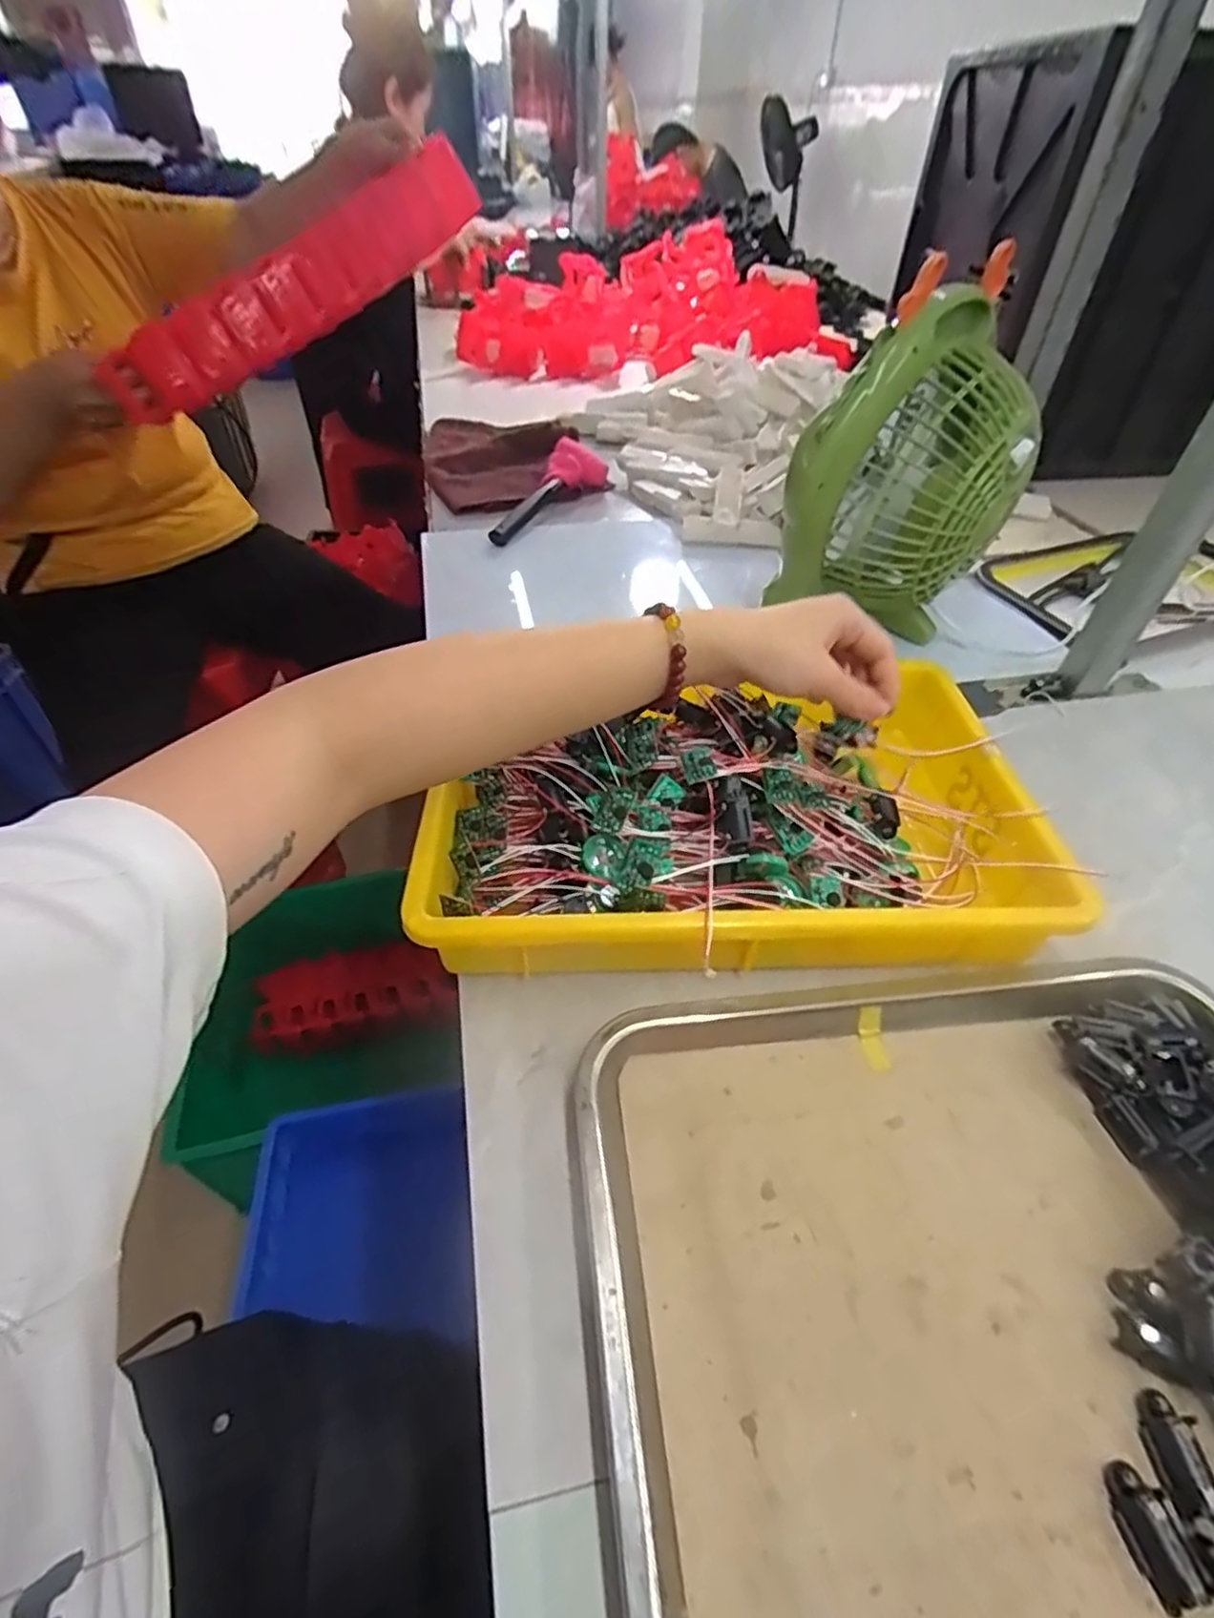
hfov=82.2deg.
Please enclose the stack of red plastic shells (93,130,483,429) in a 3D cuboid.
[{"bbox_3d":[-0.348,-0.606,0.813,0.486,0.100,0.114,-39,54,-6],"label":"stack of red plastic shells"}]

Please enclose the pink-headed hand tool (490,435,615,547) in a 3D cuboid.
[{"bbox_3d":[-0.069,-0.396,0.867,0.059,0.053,0.242,17,48,17],"label":"pink-headed hand tool"}]

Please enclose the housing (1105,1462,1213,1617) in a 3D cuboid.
[{"bbox_3d":[0.189,0.248,0.237,0.017,0.015,0.035,-11,46,-10],"label":"housing"}]

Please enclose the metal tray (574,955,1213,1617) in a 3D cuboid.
[{"bbox_3d":[0.166,0.189,0.290,0.341,0.031,0.261,-6,45,-5],"label":"metal tray"}]

